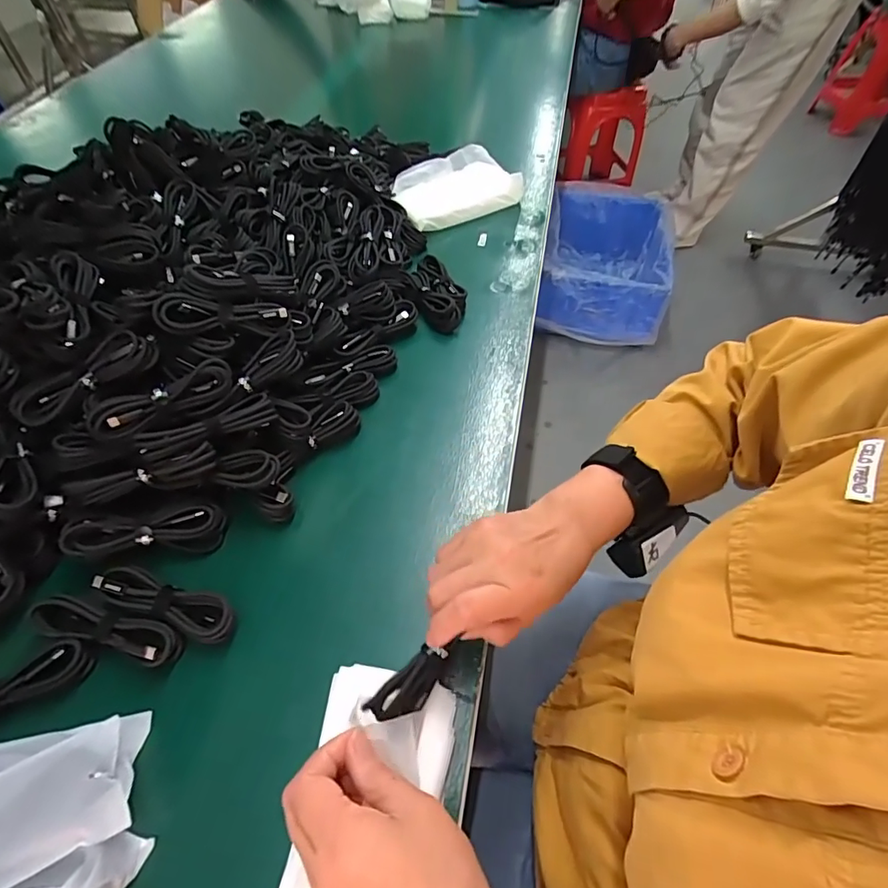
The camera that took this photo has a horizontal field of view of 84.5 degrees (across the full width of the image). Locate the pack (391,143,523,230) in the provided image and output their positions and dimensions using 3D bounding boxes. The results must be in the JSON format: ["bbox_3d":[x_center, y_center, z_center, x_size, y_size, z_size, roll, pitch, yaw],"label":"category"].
[{"bbox_3d":[0.018,-0.376,0.718,0.171,0.059,0.112,-19,56,-14],"label":"pack"}]

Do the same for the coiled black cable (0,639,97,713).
[{"bbox_3d":[-0.301,0.174,0.333,0.105,0.018,0.029,-30,59,-21],"label":"coiled black cable"}]

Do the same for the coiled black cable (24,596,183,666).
[{"bbox_3d":[-0.248,0.137,0.360,0.109,0.024,0.029,12,54,8],"label":"coiled black cable"}]

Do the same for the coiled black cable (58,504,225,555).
[{"bbox_3d":[-0.237,0.071,0.392,0.109,0.014,0.037,-1,96,-22],"label":"coiled black cable"}]

